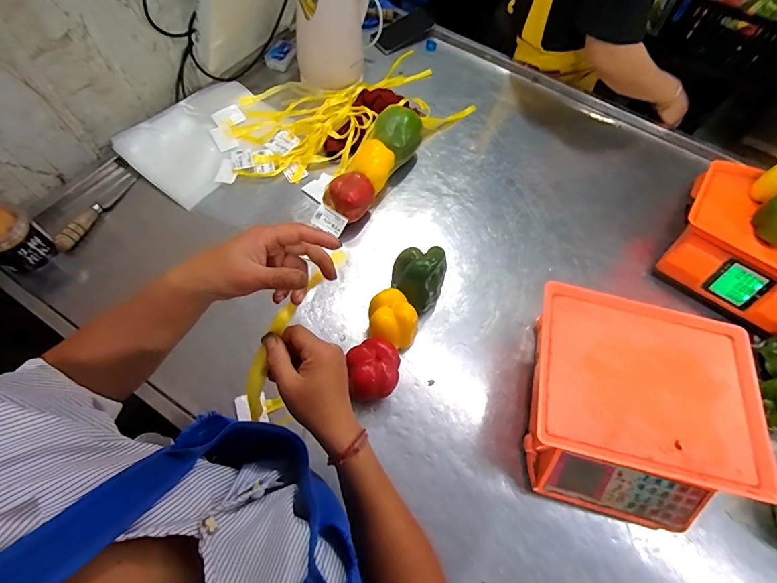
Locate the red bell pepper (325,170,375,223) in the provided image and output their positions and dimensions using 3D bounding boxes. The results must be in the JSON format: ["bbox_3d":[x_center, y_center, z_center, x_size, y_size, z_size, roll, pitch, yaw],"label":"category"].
[{"bbox_3d":[-0.073,-0.176,0.735,0.076,0.071,0.076,1,63,-3],"label":"red bell pepper"}]

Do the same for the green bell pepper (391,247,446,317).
[{"bbox_3d":[0.048,-0.020,0.658,0.083,0.114,0.084,1,63,-3],"label":"green bell pepper"}]

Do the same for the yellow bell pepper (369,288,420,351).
[{"bbox_3d":[0.008,0.049,0.634,0.075,0.088,0.072,1,63,-3],"label":"yellow bell pepper"}]

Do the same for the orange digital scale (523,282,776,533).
[{"bbox_3d":[0.343,0.166,0.574,0.285,0.122,0.282,13,63,3],"label":"orange digital scale"}]

